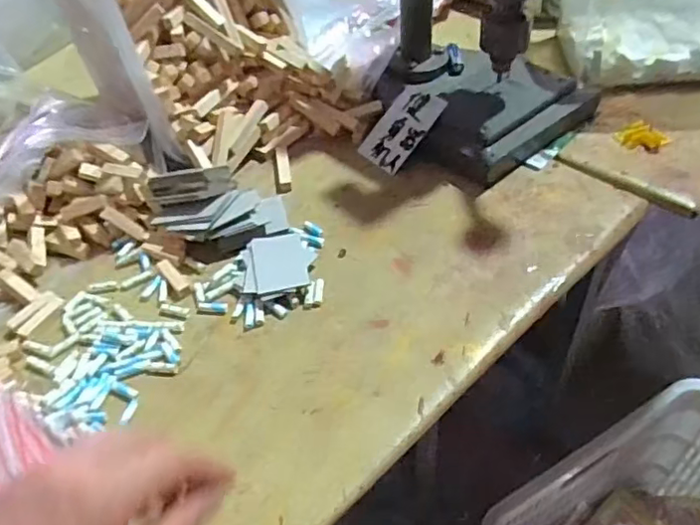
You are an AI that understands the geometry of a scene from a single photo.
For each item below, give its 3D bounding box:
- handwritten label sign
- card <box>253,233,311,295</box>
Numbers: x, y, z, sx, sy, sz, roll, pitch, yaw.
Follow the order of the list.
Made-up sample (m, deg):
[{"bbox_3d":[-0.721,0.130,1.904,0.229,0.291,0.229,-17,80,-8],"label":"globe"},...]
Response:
[{"bbox_3d":[0.050,-0.131,0.580,0.054,0.006,0.083,38,92,33],"label":"handwritten label sign"},{"bbox_3d":[-0.057,-0.002,0.479,0.041,0.005,0.062,-10,46,-6],"label":"card"}]

